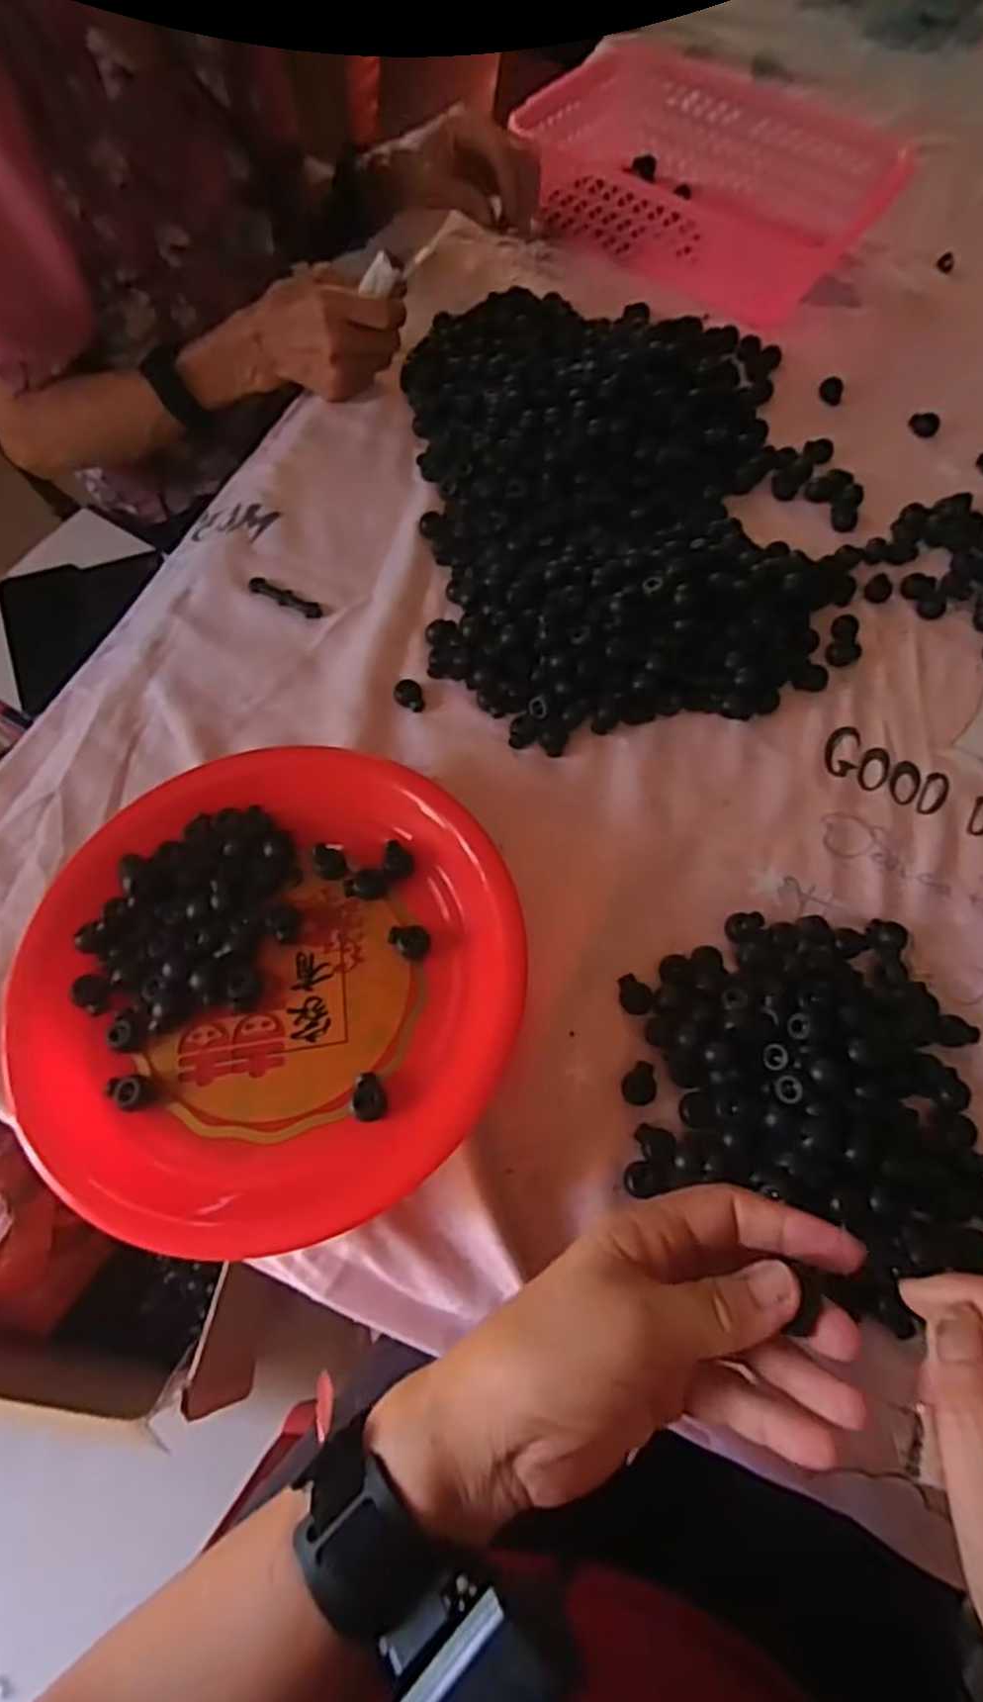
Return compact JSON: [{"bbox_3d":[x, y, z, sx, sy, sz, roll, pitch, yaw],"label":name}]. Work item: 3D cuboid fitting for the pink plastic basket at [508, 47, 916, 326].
[{"bbox_3d":[0.188,-0.602,0.698,0.305,0.066,0.203,33,71,12],"label":"pink plastic basket"}]

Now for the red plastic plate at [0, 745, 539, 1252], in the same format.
[{"bbox_3d":[-0.122,0.057,0.420,0.252,0.049,0.276,0,68,-1],"label":"red plastic plate"}]

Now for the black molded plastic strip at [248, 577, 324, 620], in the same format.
[{"bbox_3d":[-0.144,-0.178,0.540,0.057,0.004,0.014,25,69,9],"label":"black molded plastic strip"}]

